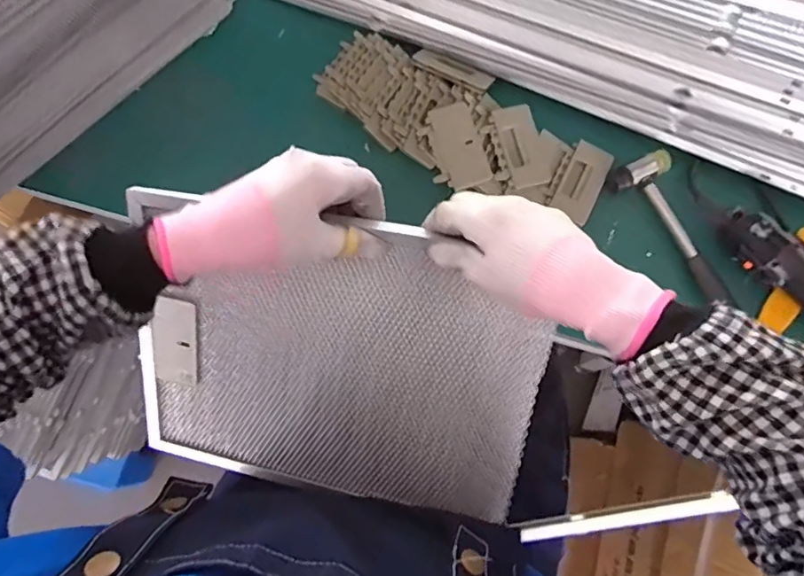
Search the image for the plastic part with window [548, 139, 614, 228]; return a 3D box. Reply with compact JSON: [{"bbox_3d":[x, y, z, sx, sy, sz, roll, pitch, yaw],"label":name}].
[{"bbox_3d":[0.188,-0.110,0.551,0.041,0.007,0.085,27,78,8],"label":"plastic part with window"}]

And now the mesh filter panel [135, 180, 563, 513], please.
[{"bbox_3d":[-0.060,0.066,0.444,0.336,0.019,0.252,9,110,7],"label":"mesh filter panel"}]

